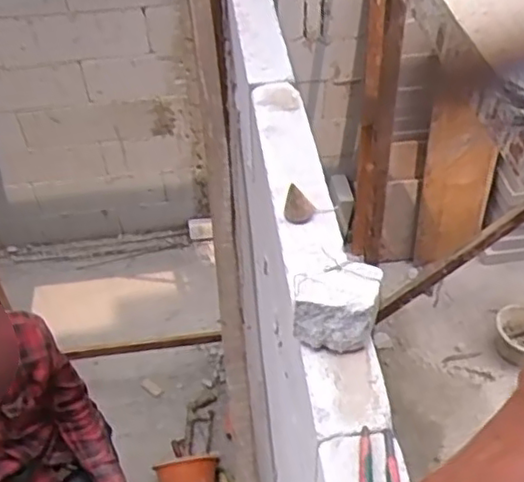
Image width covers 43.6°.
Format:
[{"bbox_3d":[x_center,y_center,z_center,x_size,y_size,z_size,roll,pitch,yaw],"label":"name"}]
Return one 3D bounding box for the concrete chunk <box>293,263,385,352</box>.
[{"bbox_3d":[0.075,0.062,0.665,0.083,0.049,0.081,6,46,7],"label":"concrete chunk"}]

